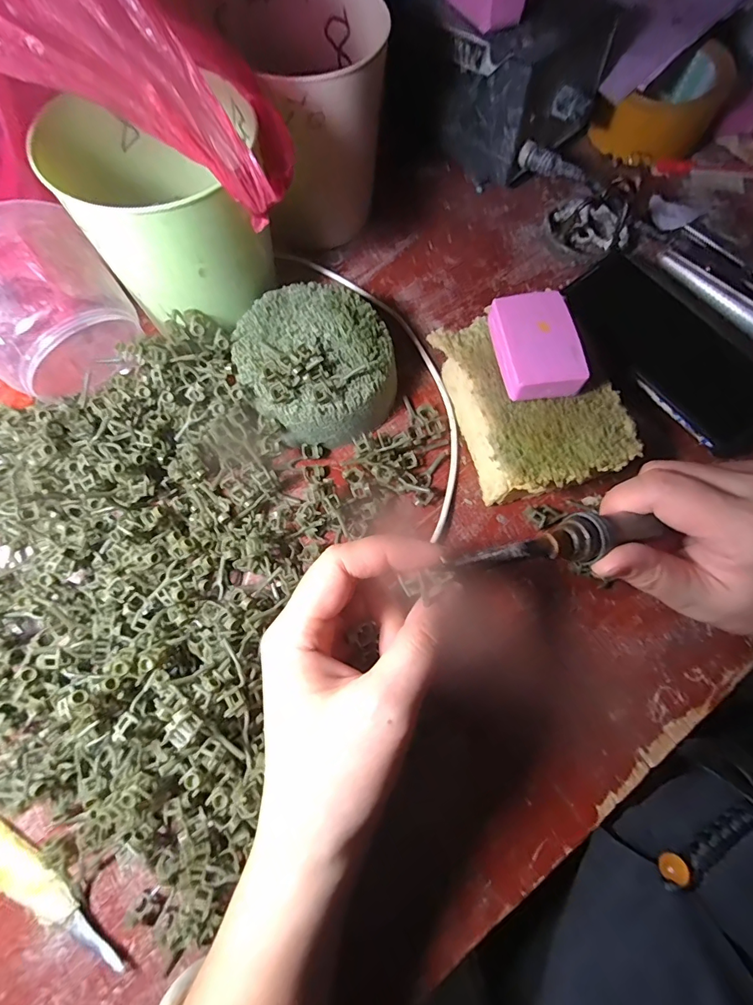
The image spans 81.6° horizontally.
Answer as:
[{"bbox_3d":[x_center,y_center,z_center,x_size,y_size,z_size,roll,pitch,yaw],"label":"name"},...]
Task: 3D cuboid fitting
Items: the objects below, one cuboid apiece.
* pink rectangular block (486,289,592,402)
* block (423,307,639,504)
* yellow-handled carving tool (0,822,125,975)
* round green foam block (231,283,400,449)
[{"bbox_3d":[0.096,-0.093,0.266,0.046,0.020,0.070,-7,71,-4],"label":"pink rectangular block"},{"bbox_3d":[0.094,-0.064,0.289,0.097,0.043,0.127,-20,73,-8],"label":"block"},{"bbox_3d":[-0.179,0.176,0.214,0.142,0.009,0.019,28,73,8],"label":"yellow-handled carving tool"},{"bbox_3d":[-0.040,-0.092,0.290,0.098,0.053,0.101,0,71,-1],"label":"round green foam block"}]

